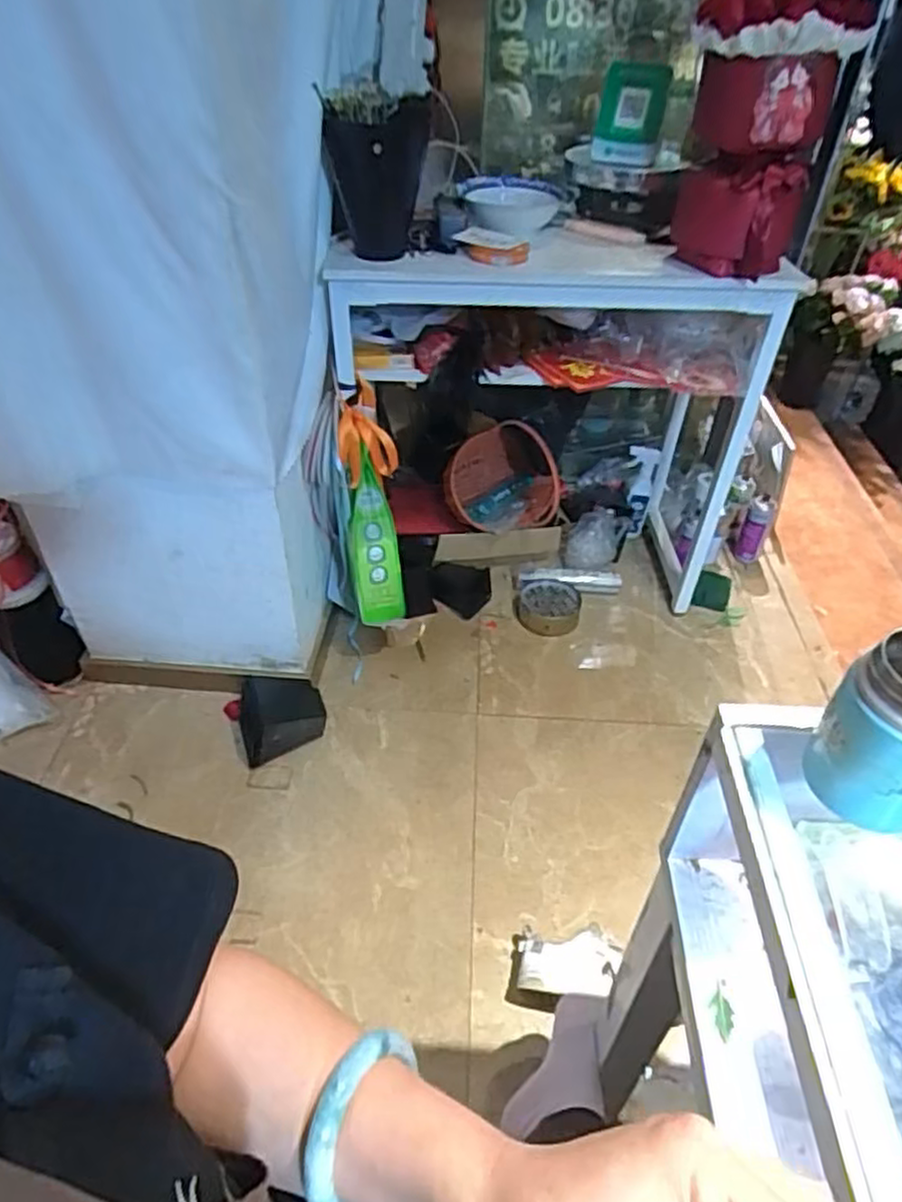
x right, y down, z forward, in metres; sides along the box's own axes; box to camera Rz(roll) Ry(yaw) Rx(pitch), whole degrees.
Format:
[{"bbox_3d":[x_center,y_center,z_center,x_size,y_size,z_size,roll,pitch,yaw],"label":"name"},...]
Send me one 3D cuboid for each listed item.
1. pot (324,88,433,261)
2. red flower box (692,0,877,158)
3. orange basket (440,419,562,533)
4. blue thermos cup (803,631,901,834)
[{"bbox_3d":[-0.113,-0.672,1.174,0.155,0.209,0.144,-3,43,-5],"label":"pot"},{"bbox_3d":[0.468,-0.786,1.070,0.234,0.211,0.238,14,44,14],"label":"red flower box"},{"bbox_3d":[0.121,-0.299,1.646,0.259,0.229,0.161,6,43,5],"label":"orange basket"},{"bbox_3d":[0.244,0.073,0.399,0.062,0.103,0.070,-32,52,-31],"label":"blue thermos cup"}]

